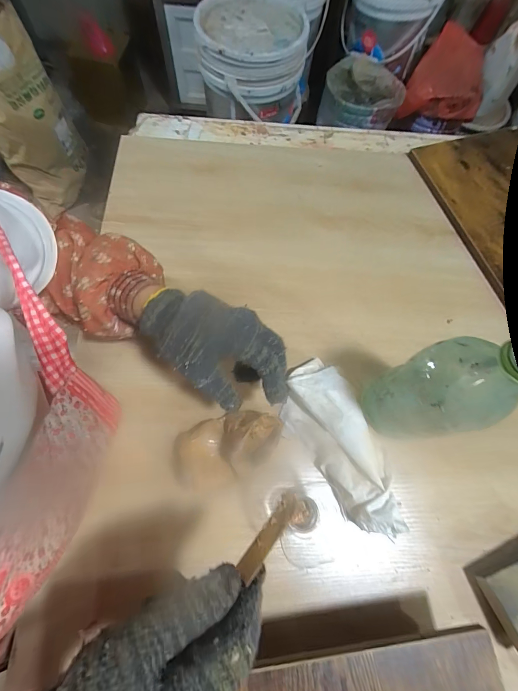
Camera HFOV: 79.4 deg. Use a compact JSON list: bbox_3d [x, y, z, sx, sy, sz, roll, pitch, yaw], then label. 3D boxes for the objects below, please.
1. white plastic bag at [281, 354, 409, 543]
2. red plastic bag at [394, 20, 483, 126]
[{"bbox_3d":[0.082,0.105,0.334,0.087,0.046,0.183,-24,74,-10],"label":"white plastic bag"},{"bbox_3d":[0.577,-0.811,0.947,0.236,0.165,0.126,8,71,1],"label":"red plastic bag"}]

